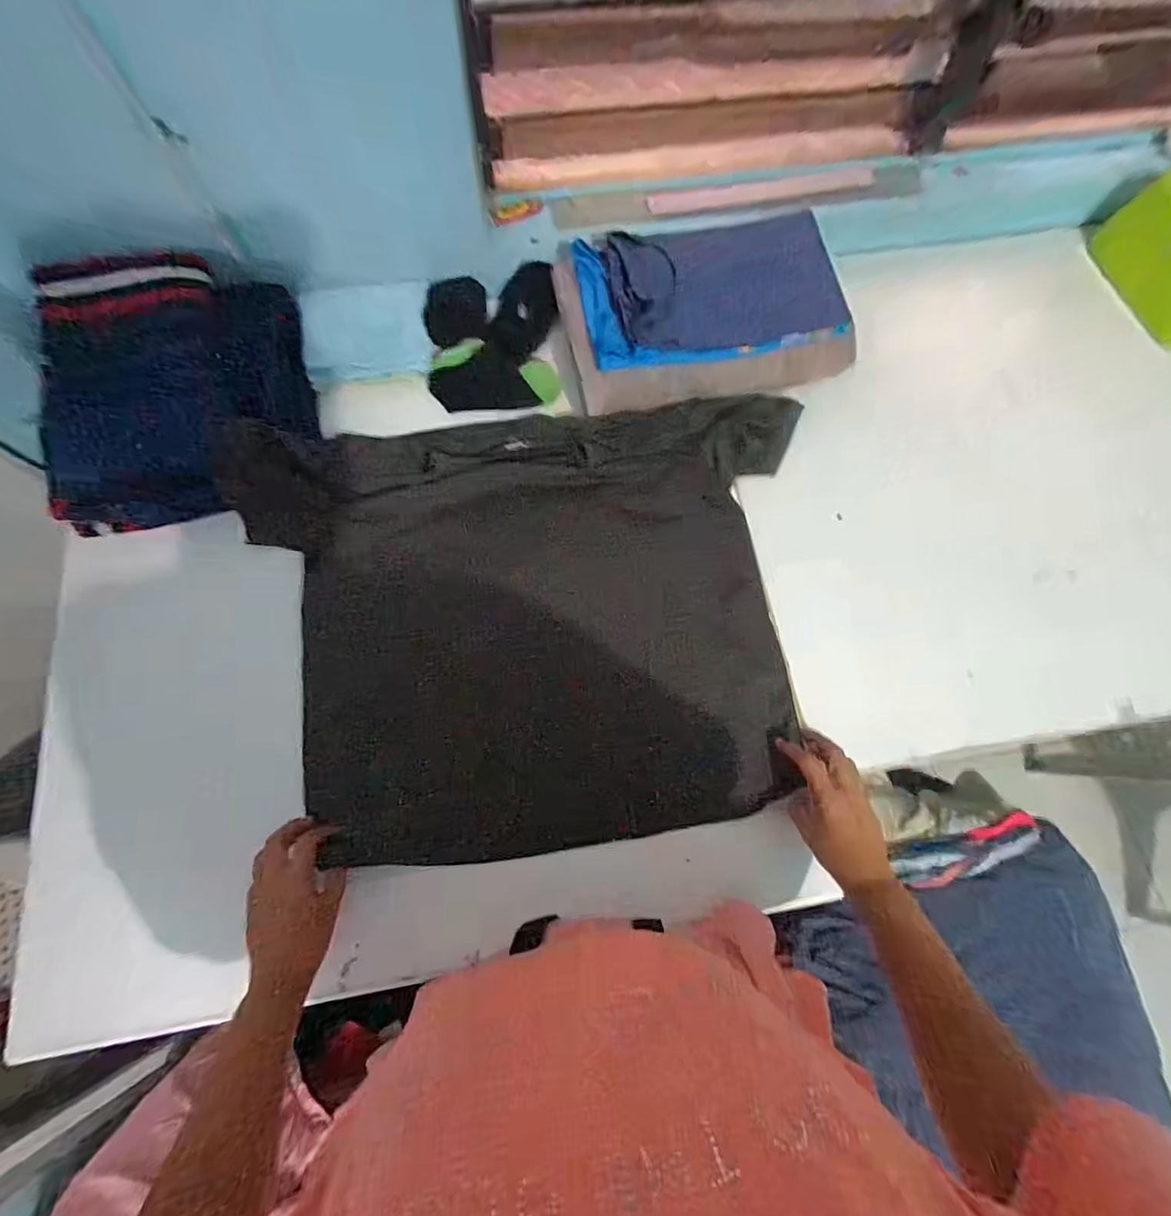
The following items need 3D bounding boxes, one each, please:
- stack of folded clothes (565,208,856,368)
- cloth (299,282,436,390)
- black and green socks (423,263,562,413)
[{"bbox_3d":[0.147,-0.386,0.629,0.298,0.037,0.178,-10,74,-4],"label":"stack of folded clothes"},{"bbox_3d":[-0.277,-0.353,0.675,0.154,0.017,0.118,-13,91,-15],"label":"cloth"},{"bbox_3d":[-0.121,-0.358,0.700,0.164,0.050,0.204,-2,74,-2],"label":"black and green socks"}]

